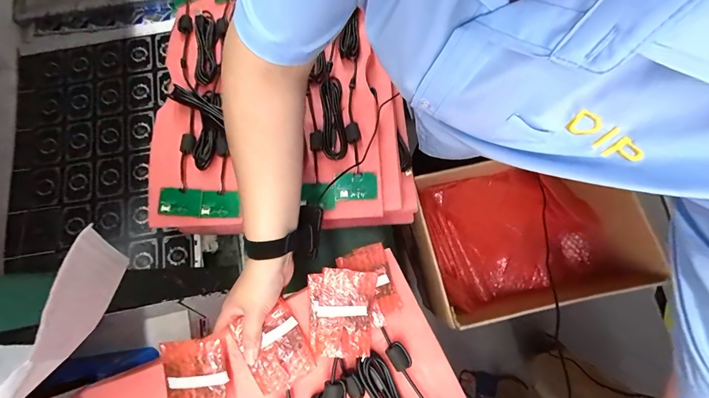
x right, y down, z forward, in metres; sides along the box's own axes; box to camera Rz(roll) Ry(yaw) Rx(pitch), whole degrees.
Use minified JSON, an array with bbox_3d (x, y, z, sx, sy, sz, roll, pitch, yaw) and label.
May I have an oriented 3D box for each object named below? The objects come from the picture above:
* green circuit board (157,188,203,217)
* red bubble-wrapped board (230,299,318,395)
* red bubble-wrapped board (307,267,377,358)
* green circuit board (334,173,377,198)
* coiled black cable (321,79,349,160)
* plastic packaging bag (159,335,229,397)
[{"bbox_3d":[-0.287,0.005,0.525,0.065,0.006,0.043,5,76,-6],"label":"green circuit board"},{"bbox_3d":[-0.096,0.180,0.383,0.070,0.010,0.092,-27,91,-18],"label":"red bubble-wrapped board"},{"bbox_3d":[-0.019,0.142,0.400,0.084,0.025,0.102,6,78,5],"label":"red bubble-wrapped board"},{"bbox_3d":[0.002,-0.022,0.528,0.070,0.011,0.040,0,77,4],"label":"green circuit board"},{"bbox_3d":[-0.037,-0.143,0.546,0.042,0.013,0.155,-5,77,3],"label":"coiled black cable"},{"bbox_3d":[-0.180,0.204,0.358,0.070,0.010,0.092,-9,90,2],"label":"plastic packaging bag"}]

